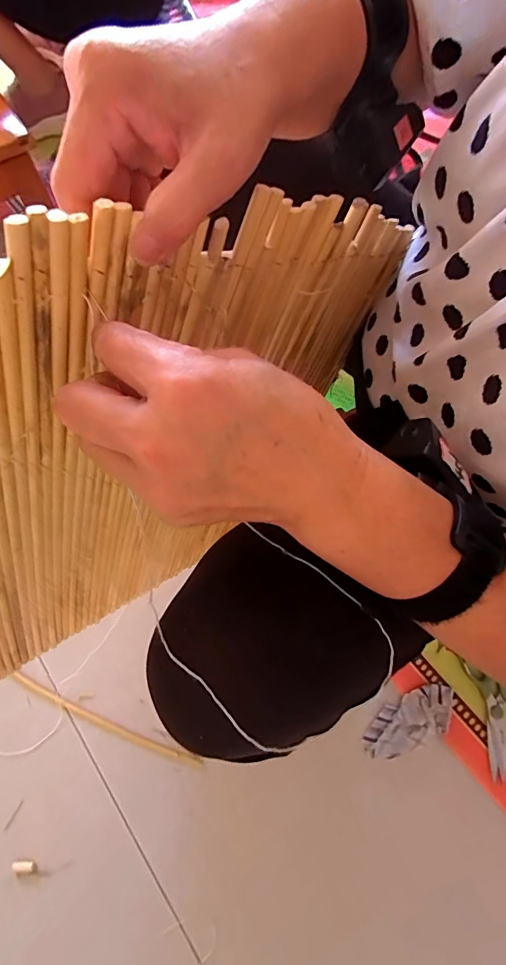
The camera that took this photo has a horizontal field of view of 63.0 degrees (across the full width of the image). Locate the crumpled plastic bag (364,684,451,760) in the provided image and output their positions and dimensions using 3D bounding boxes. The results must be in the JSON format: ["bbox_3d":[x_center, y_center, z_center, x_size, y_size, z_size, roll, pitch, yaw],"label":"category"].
[{"bbox_3d":[0.231,0.355,0.612,0.147,0.036,0.059,-35,76,1],"label":"crumpled plastic bag"}]

